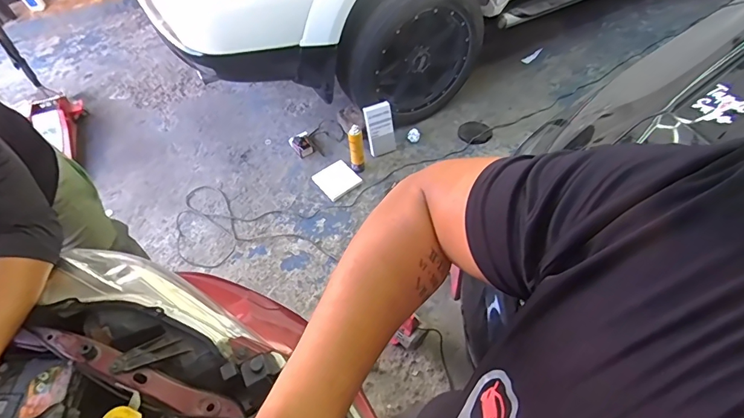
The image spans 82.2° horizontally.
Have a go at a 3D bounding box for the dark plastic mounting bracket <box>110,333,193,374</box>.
[{"bbox_3d":[-0.386,0.249,0.743,0.121,0.022,0.039,-12,52,-22],"label":"dark plastic mounting bracket"}]

